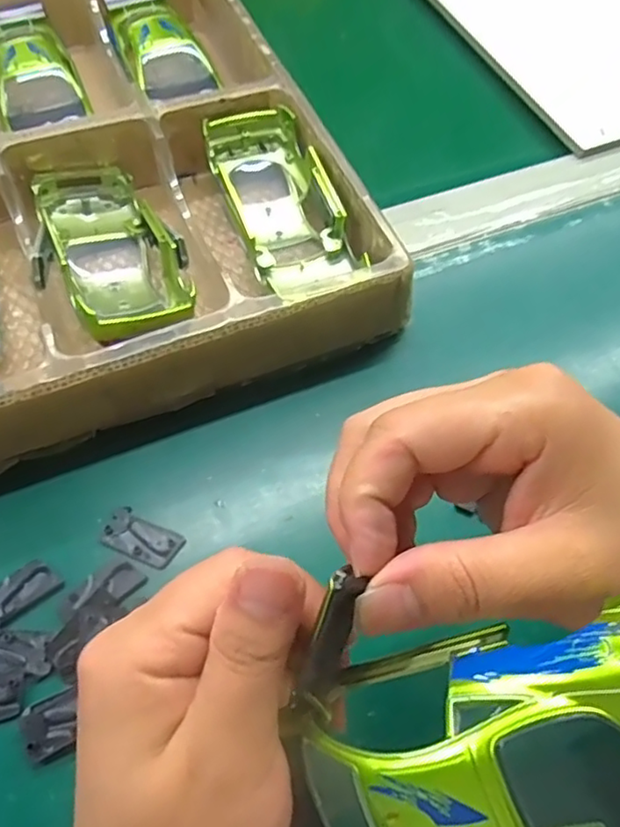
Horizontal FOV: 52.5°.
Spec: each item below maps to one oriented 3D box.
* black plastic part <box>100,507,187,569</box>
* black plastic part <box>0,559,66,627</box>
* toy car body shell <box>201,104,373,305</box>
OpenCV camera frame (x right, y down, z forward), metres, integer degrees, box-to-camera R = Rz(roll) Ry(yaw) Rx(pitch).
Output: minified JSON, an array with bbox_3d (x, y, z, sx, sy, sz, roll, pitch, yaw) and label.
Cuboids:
[{"bbox_3d":[-0.074,0.055,0.275,0.033,0.004,0.018,25,63,11],"label":"black plastic part"},{"bbox_3d":[-0.121,0.074,0.259,0.033,0.004,0.017,-34,68,-20],"label":"black plastic part"},{"bbox_3d":[-0.015,-0.108,0.342,0.052,0.039,0.127,-17,63,-12],"label":"toy car body shell"}]

